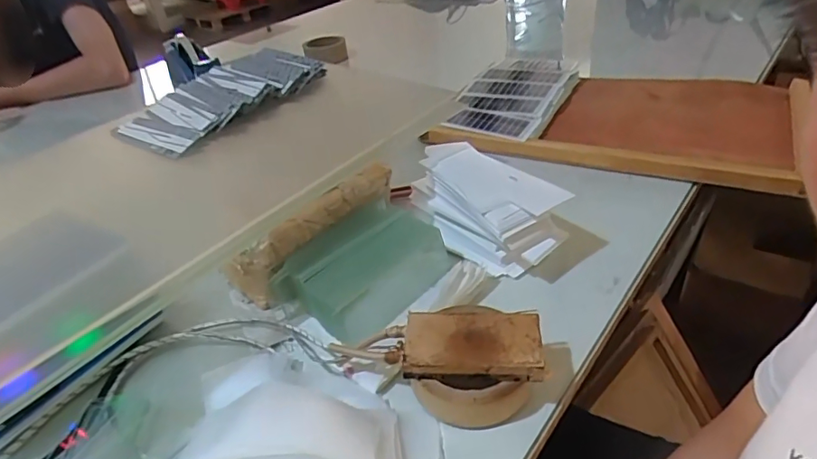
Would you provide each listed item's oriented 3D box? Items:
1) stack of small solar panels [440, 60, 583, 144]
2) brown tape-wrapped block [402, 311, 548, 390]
[{"bbox_3d":[0.159,-0.206,0.772,0.141,0.032,0.225,15,41,28],"label":"stack of small solar panels"},{"bbox_3d":[0.047,0.086,0.374,0.098,0.018,0.056,-3,36,6],"label":"brown tape-wrapped block"}]

